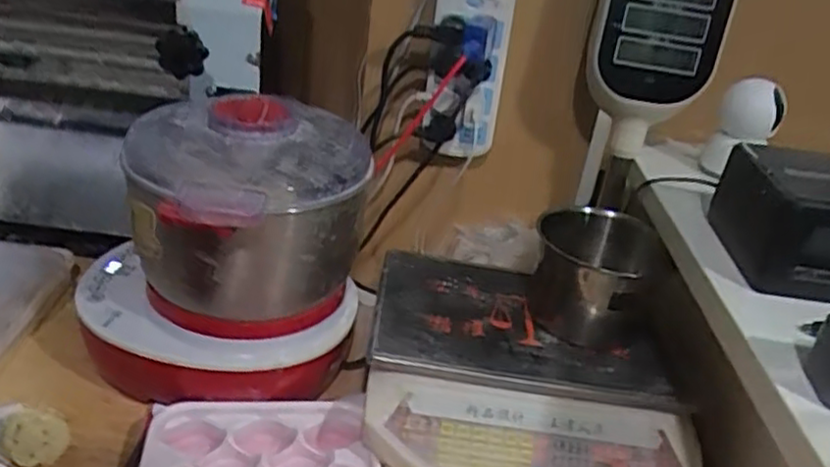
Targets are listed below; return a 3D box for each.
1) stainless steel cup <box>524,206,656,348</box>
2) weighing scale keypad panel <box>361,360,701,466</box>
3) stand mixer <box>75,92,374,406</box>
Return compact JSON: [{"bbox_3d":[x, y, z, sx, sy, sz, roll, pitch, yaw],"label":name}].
[{"bbox_3d":[0.193,0.044,0.792,0.123,0.099,0.138,17,30,16],"label":"stainless steel cup"},{"bbox_3d":[0.107,0.219,0.694,0.318,0.060,0.124,9,60,-1],"label":"weighing scale keypad panel"},{"bbox_3d":[-0.200,0.022,0.743,0.280,0.291,0.242,-8,32,-28],"label":"stand mixer"}]

